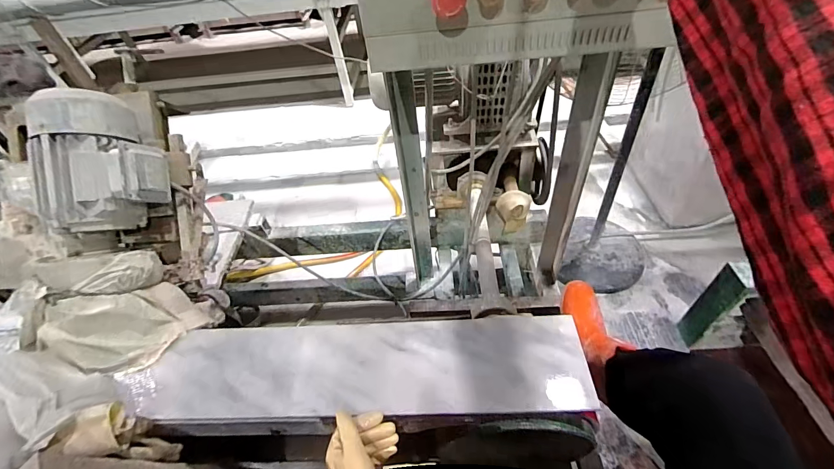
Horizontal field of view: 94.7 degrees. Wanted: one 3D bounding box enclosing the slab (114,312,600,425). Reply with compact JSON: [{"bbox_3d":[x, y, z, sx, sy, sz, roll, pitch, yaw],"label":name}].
[{"bbox_3d":[-0.091,0.203,0.597,0.683,0.025,0.157,-4,48,3],"label":"slab"}]

